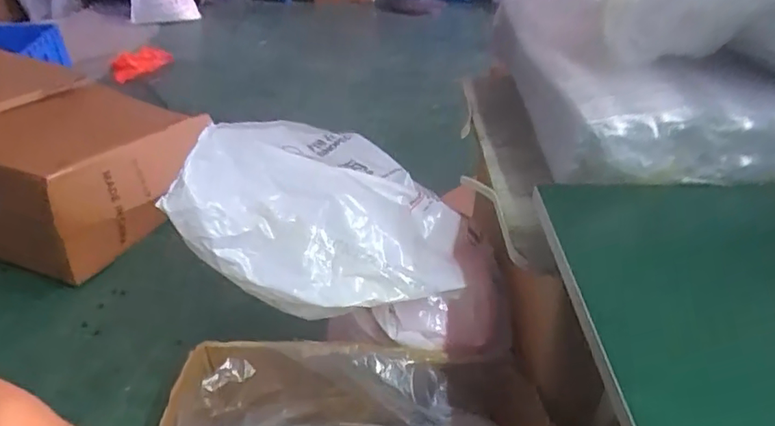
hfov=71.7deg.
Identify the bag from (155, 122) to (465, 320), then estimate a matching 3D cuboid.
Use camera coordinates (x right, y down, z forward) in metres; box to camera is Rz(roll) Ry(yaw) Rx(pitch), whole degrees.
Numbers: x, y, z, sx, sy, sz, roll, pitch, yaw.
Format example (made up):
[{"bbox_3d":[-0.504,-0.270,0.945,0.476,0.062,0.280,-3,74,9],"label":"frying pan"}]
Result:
[{"bbox_3d":[-0.081,-0.020,0.883,0.404,0.226,0.336,7,36,11],"label":"bag"}]

